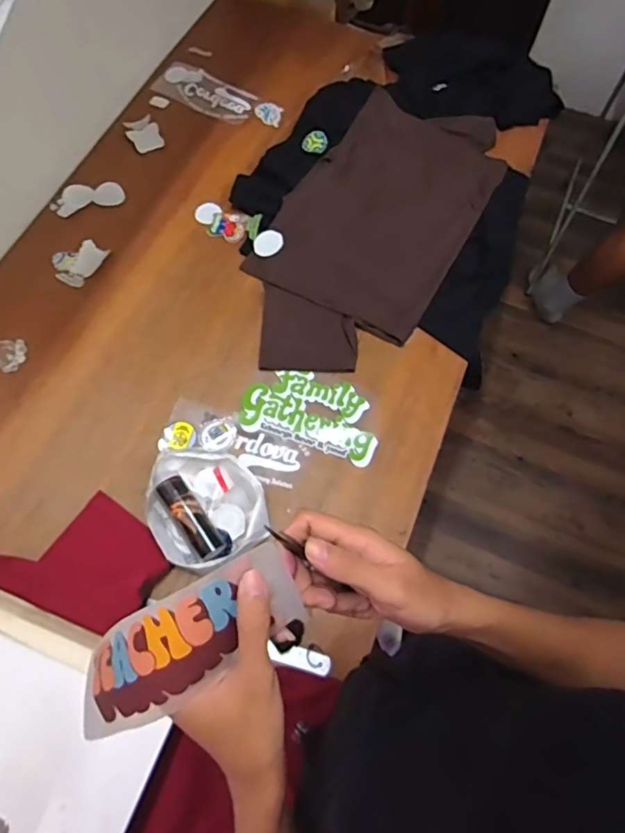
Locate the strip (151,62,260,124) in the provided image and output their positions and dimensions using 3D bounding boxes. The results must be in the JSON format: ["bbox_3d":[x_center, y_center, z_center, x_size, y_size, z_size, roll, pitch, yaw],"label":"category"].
[{"bbox_3d":[-0.245,-0.742,1.231,0.254,0.010,0.121,31,70,13],"label":"strip"}]

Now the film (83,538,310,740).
[{"bbox_3d":[-0.079,0.137,0.326,0.153,0.046,0.056,-35,71,-8],"label":"film"}]

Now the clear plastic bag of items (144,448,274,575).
[{"bbox_3d":[-0.166,0.136,0.823,0.168,0.057,0.192,-30,70,-12],"label":"clear plastic bag of items"}]

